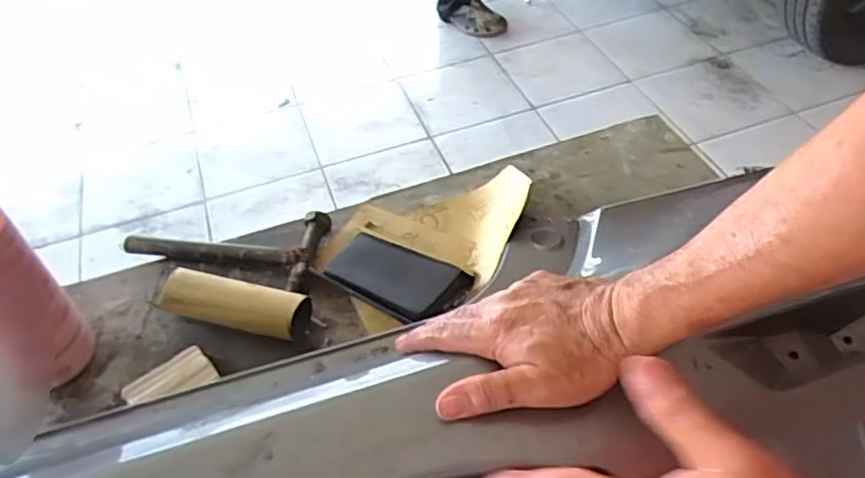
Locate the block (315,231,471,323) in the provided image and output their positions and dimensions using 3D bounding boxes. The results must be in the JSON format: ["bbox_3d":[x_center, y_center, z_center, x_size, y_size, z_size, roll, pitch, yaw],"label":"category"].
[{"bbox_3d":[-0.037,0.036,0.644,0.130,0.016,0.077,26,55,26],"label":"block"}]

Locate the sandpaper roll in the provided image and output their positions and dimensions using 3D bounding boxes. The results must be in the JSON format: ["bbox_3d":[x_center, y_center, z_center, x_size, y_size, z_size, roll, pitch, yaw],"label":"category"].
[{"bbox_3d":[-0.192,0.062,0.628,0.141,0.027,0.050,10,49,14],"label":"sandpaper roll"}]

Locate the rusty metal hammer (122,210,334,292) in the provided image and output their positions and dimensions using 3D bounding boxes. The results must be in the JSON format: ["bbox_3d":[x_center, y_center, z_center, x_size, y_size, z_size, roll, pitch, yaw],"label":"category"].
[{"bbox_3d":[-0.219,-0.005,0.709,0.217,0.021,0.091,11,49,15],"label":"rusty metal hammer"}]

